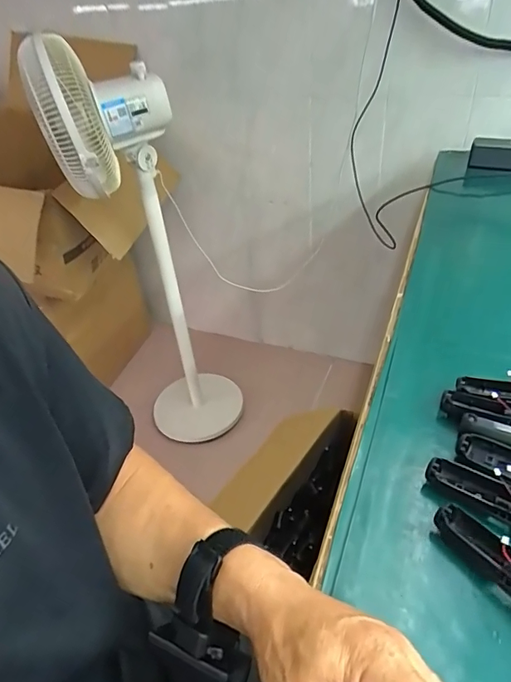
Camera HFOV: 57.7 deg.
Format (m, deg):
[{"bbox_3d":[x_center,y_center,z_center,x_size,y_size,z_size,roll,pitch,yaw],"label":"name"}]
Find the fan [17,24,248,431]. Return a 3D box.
[{"bbox_3d":[-0.229,-0.127,1.148,0.303,1.032,0.280,-8,38,-6],"label":"fan"}]

